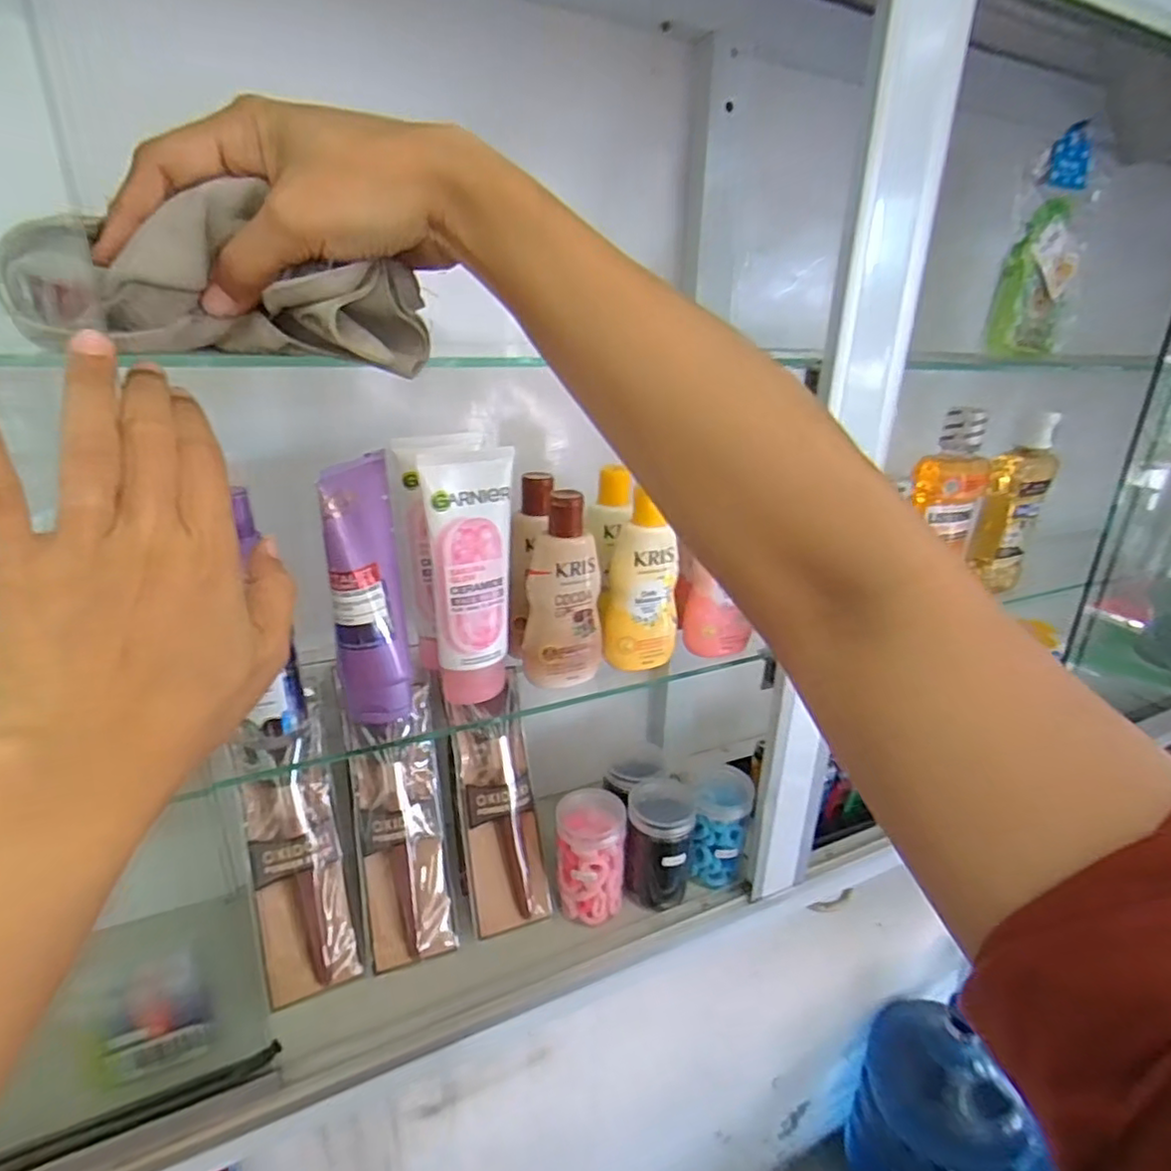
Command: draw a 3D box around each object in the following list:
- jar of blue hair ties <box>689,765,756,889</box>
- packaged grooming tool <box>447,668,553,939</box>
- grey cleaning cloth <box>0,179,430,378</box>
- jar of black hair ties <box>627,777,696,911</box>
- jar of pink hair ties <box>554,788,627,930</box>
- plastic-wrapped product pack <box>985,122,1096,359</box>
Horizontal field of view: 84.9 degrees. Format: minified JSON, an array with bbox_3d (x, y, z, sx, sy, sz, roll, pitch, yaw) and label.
[{"bbox_3d":[0.113,0.204,0.542,0.048,0.095,0.049,1,20,0],"label":"jar of blue hair ties"},{"bbox_3d":[-0.068,0.174,0.507,0.059,0.186,0.015,-6,-4,-20],"label":"packaged grooming tool"},{"bbox_3d":[-0.138,-0.122,0.259,0.149,0.063,0.055,-2,20,-23],"label":"grey cleaning cloth"},{"bbox_3d":[0.060,0.210,0.521,0.053,0.090,0.053,4,21,8],"label":"jar of black hair ties"},{"bbox_3d":[0.004,0.213,0.505,0.054,0.091,0.046,3,20,4],"label":"jar of pink hair ties"},{"bbox_3d":[0.388,-0.280,0.531,0.100,0.168,0.032,-8,22,-23],"label":"plastic-wrapped product pack"}]

